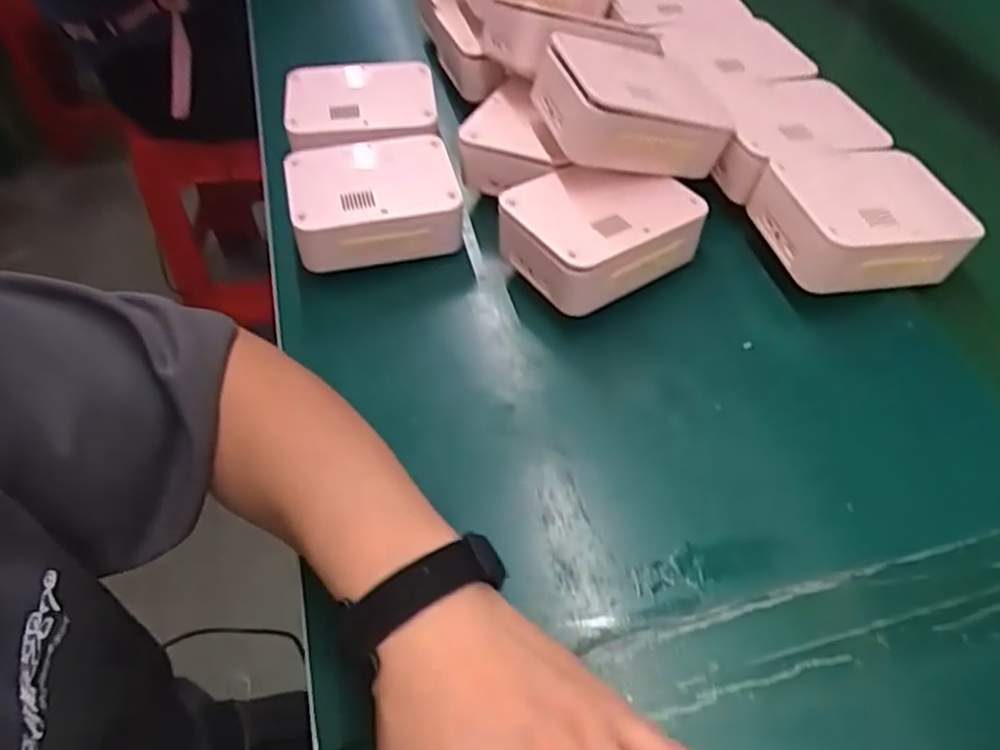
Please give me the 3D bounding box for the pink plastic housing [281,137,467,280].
[{"bbox_3d":[-0.100,-0.141,0.584,0.127,0.050,0.105,-14,53,-6],"label":"pink plastic housing"}]

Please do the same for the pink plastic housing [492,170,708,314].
[{"bbox_3d":[0.073,-0.112,0.538,0.129,0.058,0.106,-28,56,-16],"label":"pink plastic housing"}]

